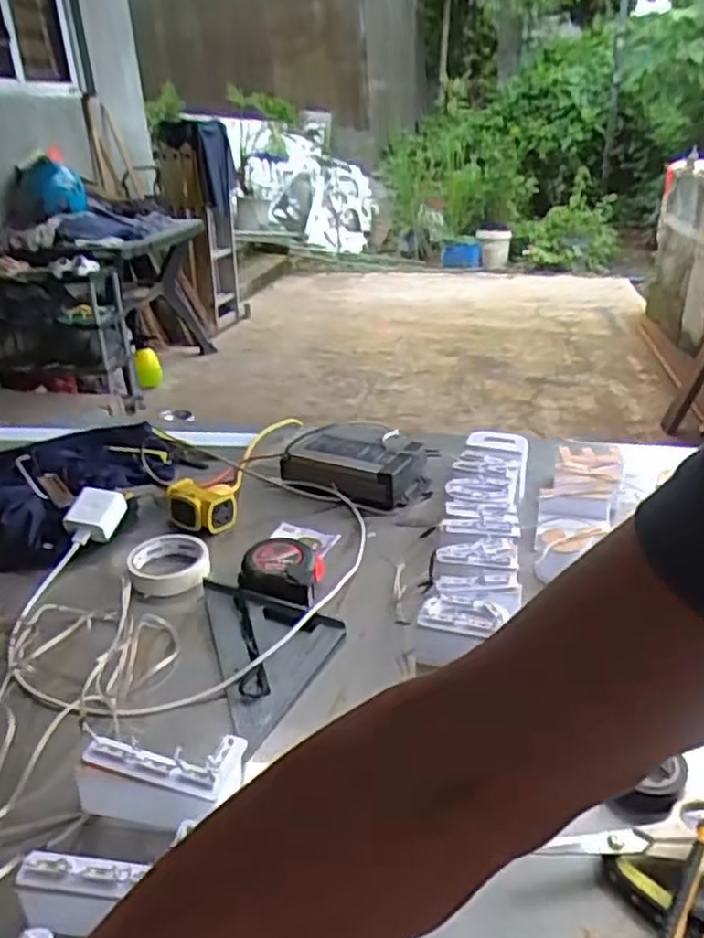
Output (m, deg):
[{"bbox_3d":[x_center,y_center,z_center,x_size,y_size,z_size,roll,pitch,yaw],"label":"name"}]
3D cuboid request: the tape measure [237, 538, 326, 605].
[{"bbox_3d":[-0.077,0.113,0.807,0.089,0.044,0.095,0,26,6],"label":"tape measure"}]

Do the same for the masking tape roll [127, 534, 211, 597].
[{"bbox_3d":[-0.211,0.109,0.846,0.089,0.026,0.091,-2,26,1],"label":"masking tape roll"}]

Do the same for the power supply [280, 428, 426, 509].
[{"bbox_3d":[0.006,-0.003,1.019,0.202,0.050,0.114,11,29,26],"label":"power supply"}]

